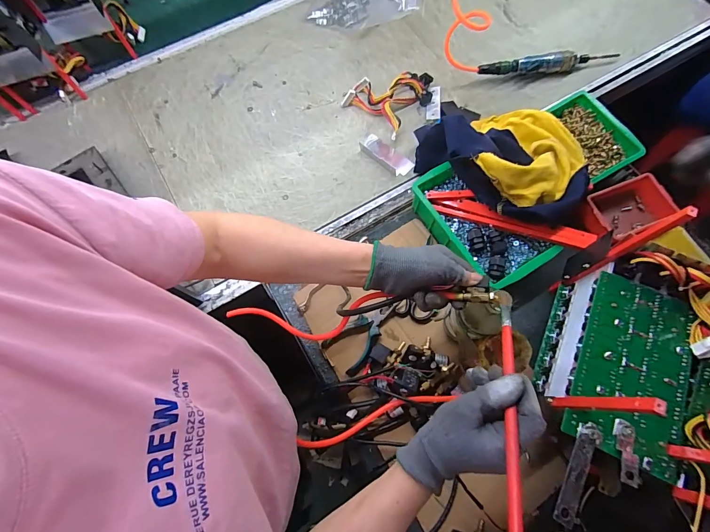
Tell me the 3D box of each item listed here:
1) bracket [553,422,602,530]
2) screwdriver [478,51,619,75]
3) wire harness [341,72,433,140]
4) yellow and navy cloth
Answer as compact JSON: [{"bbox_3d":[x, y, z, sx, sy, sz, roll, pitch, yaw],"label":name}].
[{"bbox_3d":[0.254,0.235,0.397,0.023,0.007,0.115,28,67,19],"label":"bracket"},{"bbox_3d":[0.456,-0.475,0.820,0.340,0.043,0.034,-7,72,0],"label":"screwdriver"},{"bbox_3d":[0.083,-0.395,0.793,0.163,0.042,0.178,40,78,13],"label":"wire harness"},{"bbox_3d":[0.277,-0.216,0.666,0.222,0.159,0.308,-43,75,-13],"label":"yellow and navy cloth"}]

